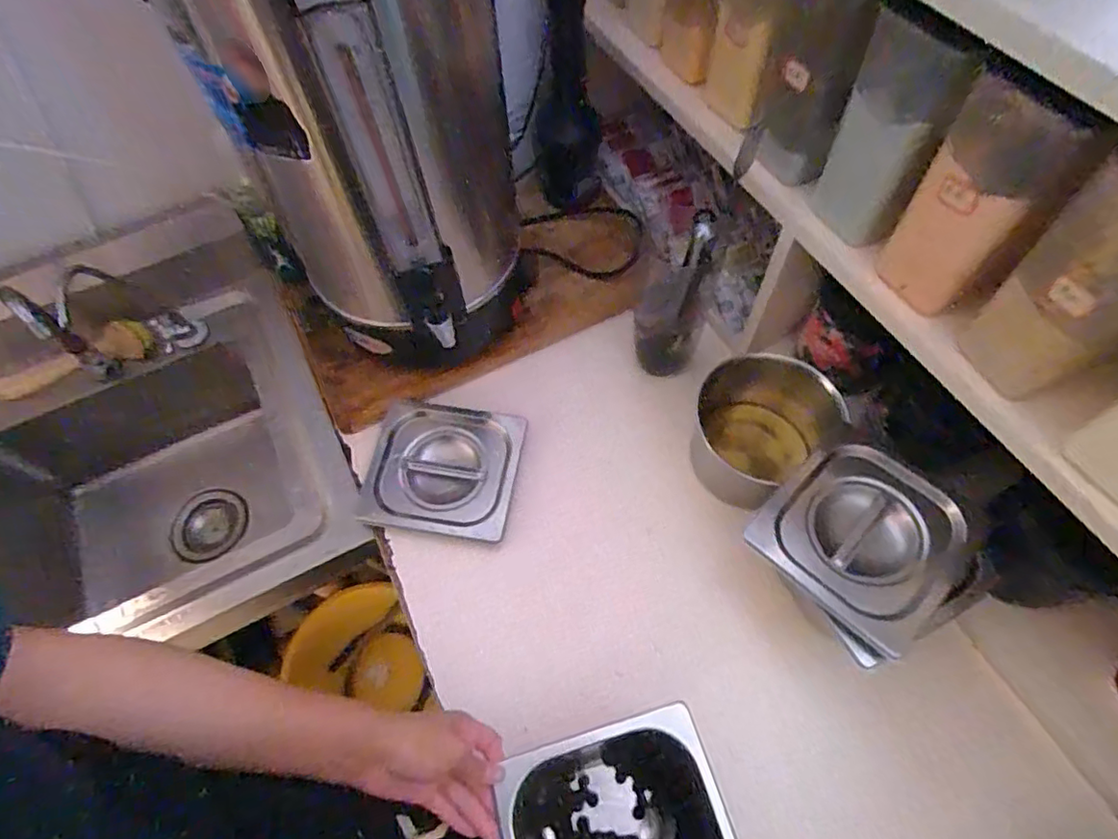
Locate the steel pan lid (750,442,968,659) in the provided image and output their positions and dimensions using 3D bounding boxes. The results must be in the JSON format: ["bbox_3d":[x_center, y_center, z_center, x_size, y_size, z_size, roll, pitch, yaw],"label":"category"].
[{"bbox_3d":[0.279,0.102,0.537,0.153,0.031,0.151,-41,68,-19],"label":"steel pan lid"}]

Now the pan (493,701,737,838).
[{"bbox_3d":[0.047,0.347,0.490,0.172,0.101,0.154,-15,62,-7],"label":"pan"}]

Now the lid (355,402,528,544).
[{"bbox_3d":[-0.136,0.058,0.694,0.175,0.015,0.156,8,61,6],"label":"lid"}]

